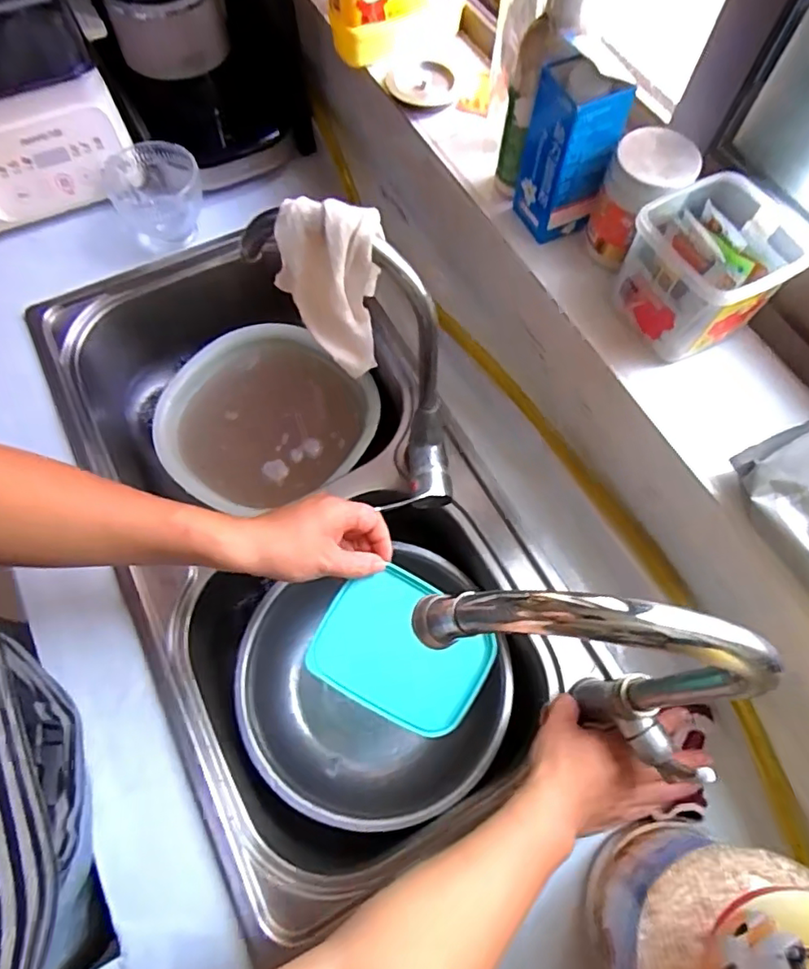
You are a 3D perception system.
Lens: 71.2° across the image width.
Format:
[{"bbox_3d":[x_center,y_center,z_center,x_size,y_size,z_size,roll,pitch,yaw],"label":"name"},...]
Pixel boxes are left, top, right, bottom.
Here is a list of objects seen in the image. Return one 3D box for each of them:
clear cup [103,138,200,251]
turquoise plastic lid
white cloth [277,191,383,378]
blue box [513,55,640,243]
[{"bbox_3d":[-0.310,-0.366,0.708,0.103,0.077,0.100,0,67,-1],"label":"clear cup"},{"bbox_3d":[-0.001,0.142,0.487,0.144,0.013,0.111,32,82,-6],"label":"turquoise plastic lid"},{"bbox_3d":[-0.055,-0.139,0.404,0.076,0.111,0.061,1,67,0],"label":"white cloth"},{"bbox_3d":[0.136,-0.276,0.471,0.056,0.128,0.061,-20,69,-9],"label":"blue box"}]

